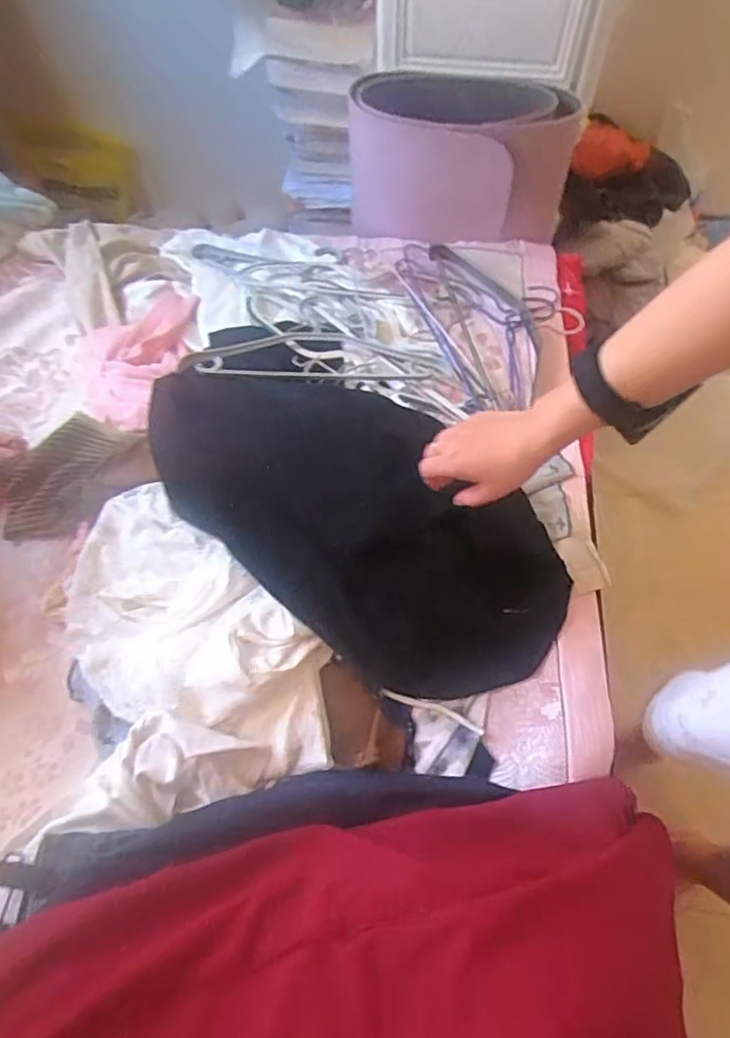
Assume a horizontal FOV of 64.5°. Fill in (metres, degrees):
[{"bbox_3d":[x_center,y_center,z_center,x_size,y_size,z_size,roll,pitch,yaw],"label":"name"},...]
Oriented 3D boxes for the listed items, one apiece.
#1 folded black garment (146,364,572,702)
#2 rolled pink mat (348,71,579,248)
[{"bbox_3d":[-0.035,-0.020,0.710,0.580,0.110,0.275,36,65,11],"label":"folded black garment"},{"bbox_3d":[0.183,-0.612,1.006,0.368,0.208,0.168,5,60,1],"label":"rolled pink mat"}]

